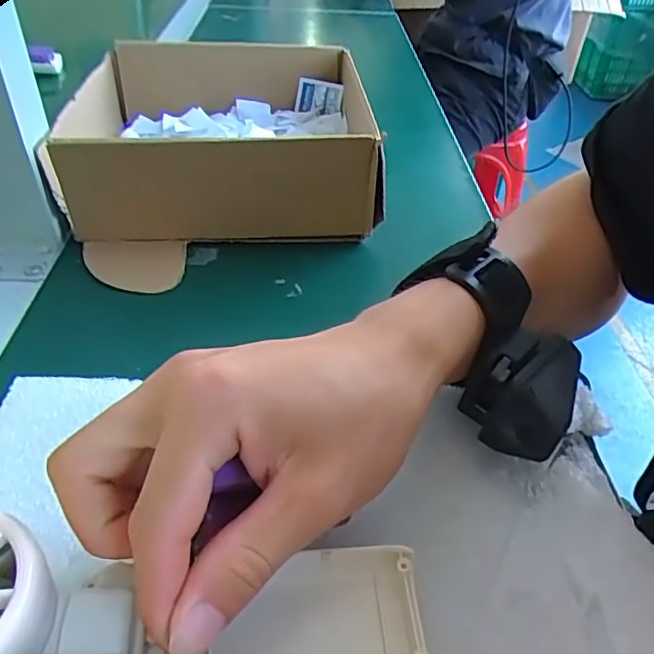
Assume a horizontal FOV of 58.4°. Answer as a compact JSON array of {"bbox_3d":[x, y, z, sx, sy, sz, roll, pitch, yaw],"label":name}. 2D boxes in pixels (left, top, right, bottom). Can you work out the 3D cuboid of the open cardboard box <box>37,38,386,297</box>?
[{"bbox_3d":[-0.076,-0.149,0.448,0.204,0.073,0.212,-3,40,-7],"label":"open cardboard box"}]

